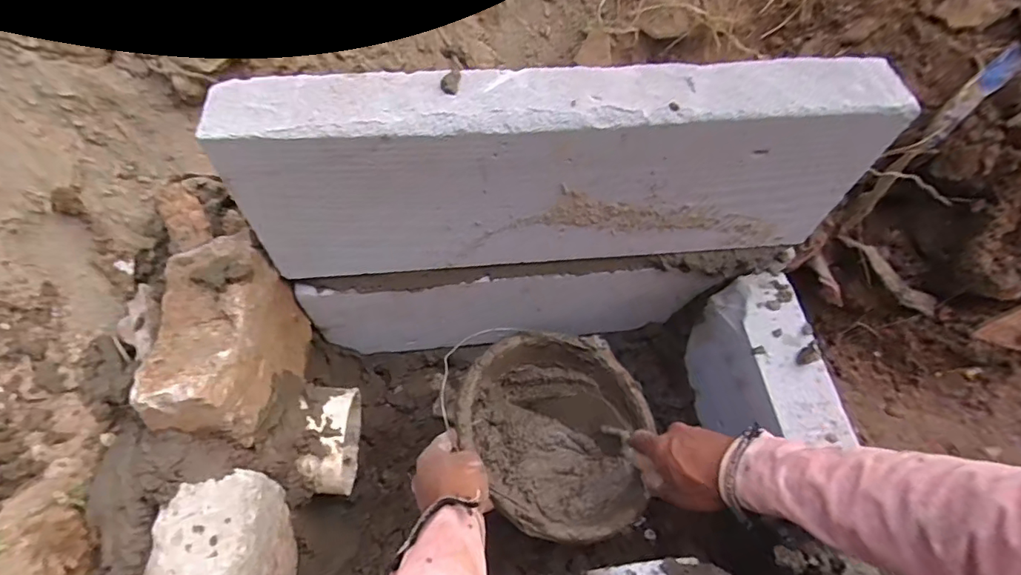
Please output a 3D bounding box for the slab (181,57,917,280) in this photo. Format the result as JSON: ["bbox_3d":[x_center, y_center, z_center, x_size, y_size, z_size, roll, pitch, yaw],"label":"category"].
[{"bbox_3d":[0.055,-0.112,0.498,0.593,0.189,0.079,-4,59,-5],"label":"slab"}]

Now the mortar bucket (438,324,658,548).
[{"bbox_3d":[0.050,0.175,0.601,0.218,0.106,0.220,1,59,-2],"label":"mortar bucket"}]

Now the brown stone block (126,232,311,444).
[{"bbox_3d":[-0.280,0.063,0.506,0.089,0.150,0.180,0,59,-3],"label":"brown stone block"}]

